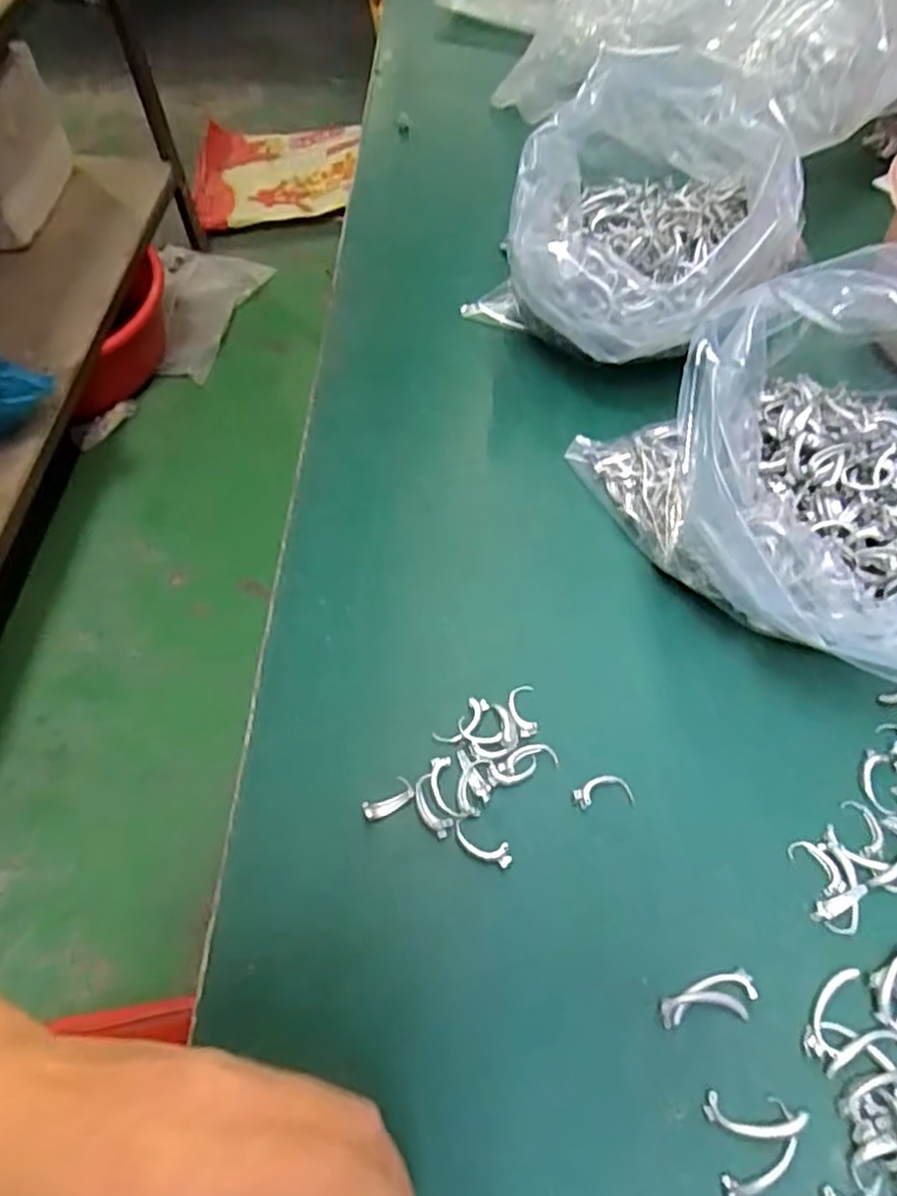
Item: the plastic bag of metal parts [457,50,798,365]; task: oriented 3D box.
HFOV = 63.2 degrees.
[{"bbox_3d":[0.092,-0.182,0.368,0.129,0.096,0.126,36,66,20],"label":"plastic bag of metal parts"}]

